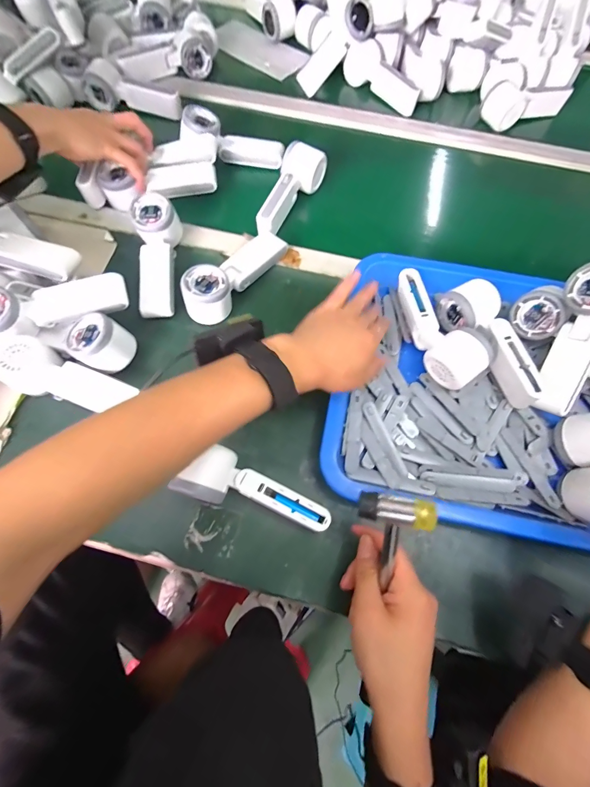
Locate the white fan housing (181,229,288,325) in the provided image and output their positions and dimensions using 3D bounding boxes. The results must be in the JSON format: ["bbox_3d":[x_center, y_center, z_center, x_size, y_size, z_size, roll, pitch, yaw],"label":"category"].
[{"bbox_3d":[-0.083,-0.163,0.457,0.063,0.045,0.175,30,70,11],"label":"white fan housing"}]

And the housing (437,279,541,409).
[{"bbox_3d":[0.228,-0.059,0.409,0.056,0.044,0.159,-11,68,-6],"label":"housing"}]

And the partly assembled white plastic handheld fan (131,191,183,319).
[{"bbox_3d":[-0.189,-0.185,0.468,0.056,0.042,0.175,-3,83,-3],"label":"partly assembled white plastic handheld fan"}]

